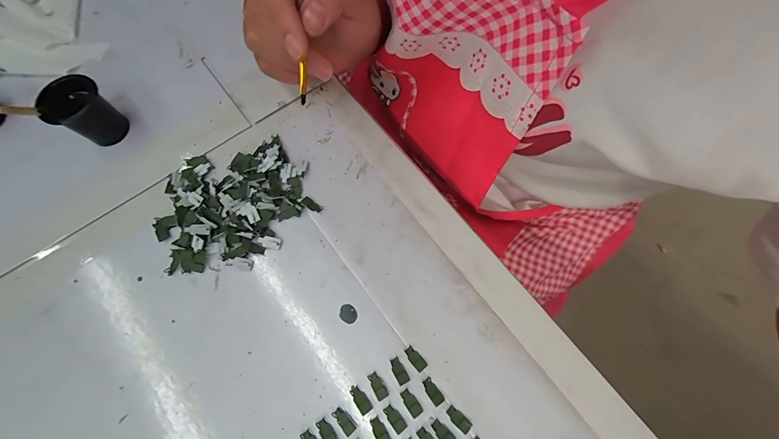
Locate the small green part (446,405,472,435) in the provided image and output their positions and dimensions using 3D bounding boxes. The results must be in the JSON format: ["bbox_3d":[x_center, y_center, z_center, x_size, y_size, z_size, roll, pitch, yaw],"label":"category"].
[{"bbox_3d":[0.038,0.109,0.181,0.014,0.004,0.007,42,75,13],"label":"small green part"}]

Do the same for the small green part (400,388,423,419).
[{"bbox_3d":[0.012,0.101,0.183,0.007,0.004,0.014,-34,74,-11],"label":"small green part"}]

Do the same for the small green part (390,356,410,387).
[{"bbox_3d":[0.005,0.086,0.189,0.007,0.004,0.015,-29,73,-10],"label":"small green part"}]

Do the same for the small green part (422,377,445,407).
[{"bbox_3d":[0.024,0.096,0.186,0.007,0.004,0.014,-33,74,-11],"label":"small green part"}]

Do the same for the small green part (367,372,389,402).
[{"bbox_3d":[-0.006,0.093,0.187,0.007,0.004,0.014,-29,73,-10],"label":"small green part"}]

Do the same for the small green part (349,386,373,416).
[{"bbox_3d":[-0.016,0.099,0.184,0.007,0.004,0.015,-36,74,-12],"label":"small green part"}]

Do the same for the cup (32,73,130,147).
[{"bbox_3d":[-0.206,-0.072,0.226,0.034,0.036,0.035,0,70,0],"label":"cup"}]

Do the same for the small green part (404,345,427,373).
[{"bbox_3d":[0.015,0.080,0.192,0.007,0.004,0.014,-40,75,-13],"label":"small green part"}]

